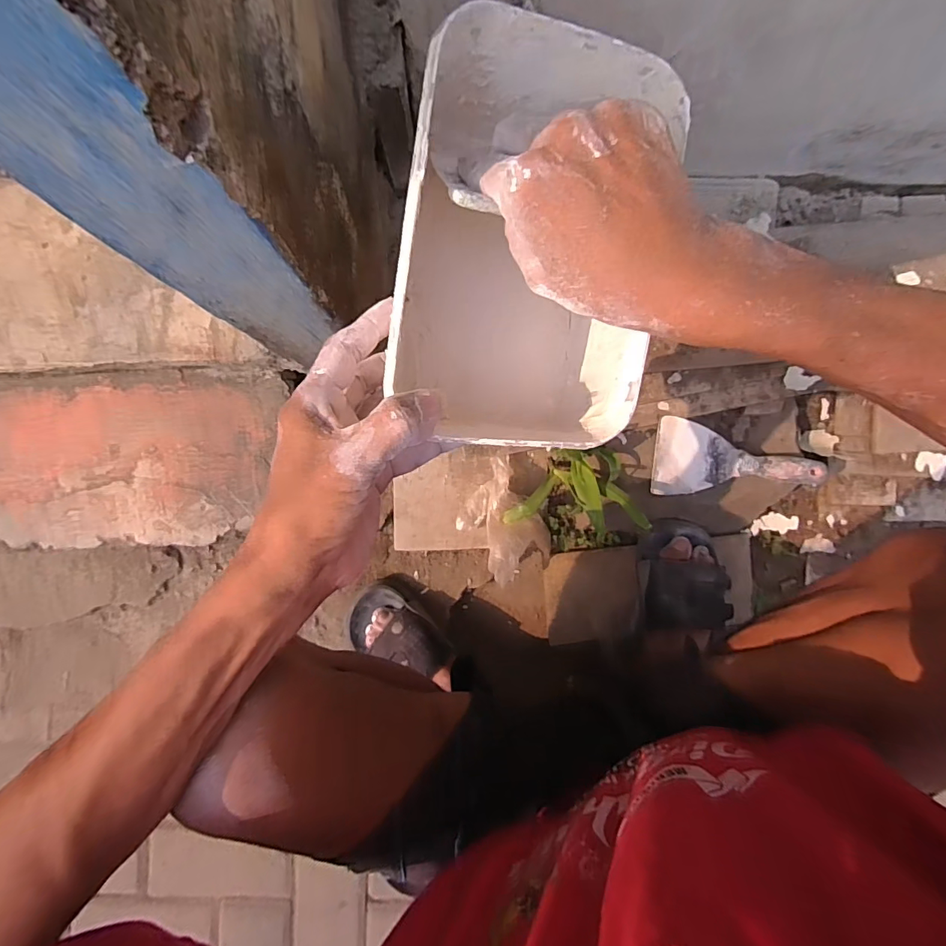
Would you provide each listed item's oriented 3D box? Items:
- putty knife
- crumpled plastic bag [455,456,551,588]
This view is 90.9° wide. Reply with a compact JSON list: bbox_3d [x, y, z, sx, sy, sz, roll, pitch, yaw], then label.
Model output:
[{"bbox_3d":[0.321,-0.011,0.564,0.192,0.022,0.090,7,88,0],"label":"putty knife"},{"bbox_3d":[0.039,0.068,0.621,0.102,0.057,0.151,-31,88,-1],"label":"crumpled plastic bag"}]

